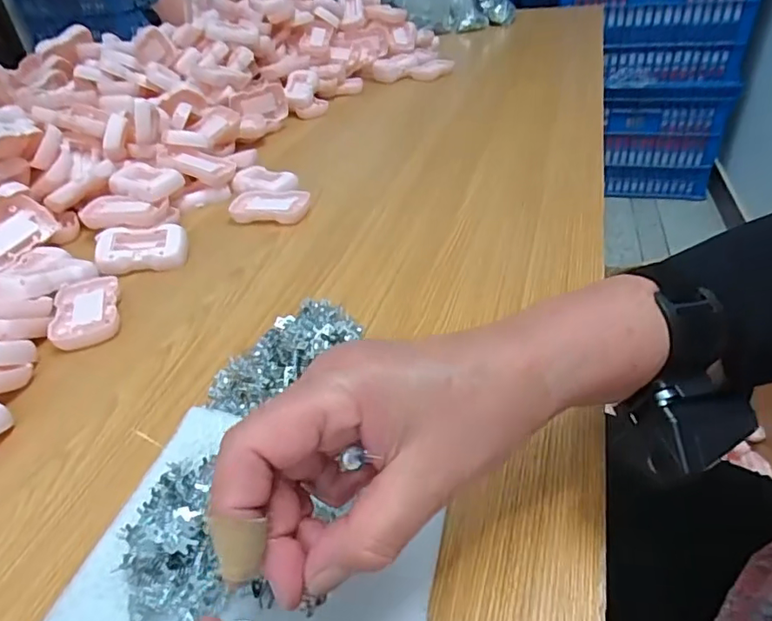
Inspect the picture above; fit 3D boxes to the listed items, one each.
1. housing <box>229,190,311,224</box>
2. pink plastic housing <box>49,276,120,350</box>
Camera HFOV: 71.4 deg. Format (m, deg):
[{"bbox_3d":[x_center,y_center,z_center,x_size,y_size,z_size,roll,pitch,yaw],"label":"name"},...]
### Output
[{"bbox_3d":[-0.132,-0.122,0.618,0.086,0.013,0.058,4,38,12],"label":"housing"},{"bbox_3d":[-0.265,0.001,0.479,0.051,0.014,0.090,-16,39,-15],"label":"pink plastic housing"}]

